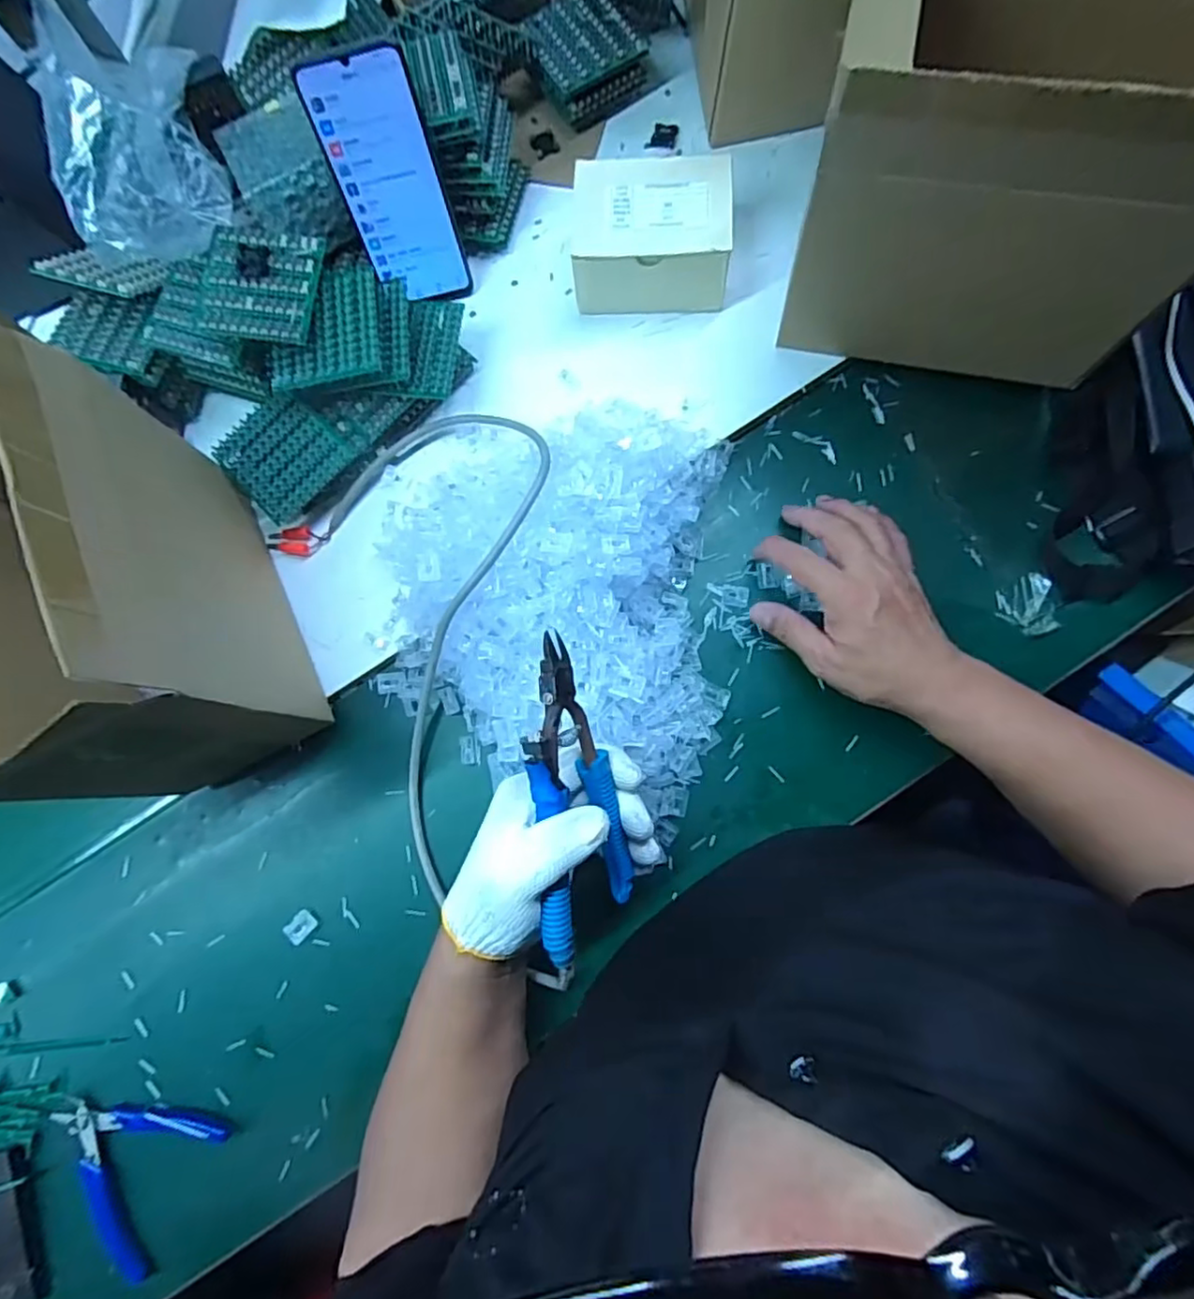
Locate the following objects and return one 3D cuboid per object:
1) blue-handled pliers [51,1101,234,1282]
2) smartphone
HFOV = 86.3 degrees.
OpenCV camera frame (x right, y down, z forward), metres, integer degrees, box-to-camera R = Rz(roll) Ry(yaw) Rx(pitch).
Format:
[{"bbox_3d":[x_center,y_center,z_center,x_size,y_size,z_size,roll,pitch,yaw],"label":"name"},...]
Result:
[{"bbox_3d":[-0.332,0.361,0.444,0.107,0.019,0.111,27,84,6],"label":"blue-handled pliers"},{"bbox_3d":[-0.154,-0.346,0.483,0.074,0.159,0.007,-10,57,4],"label":"smartphone"}]

